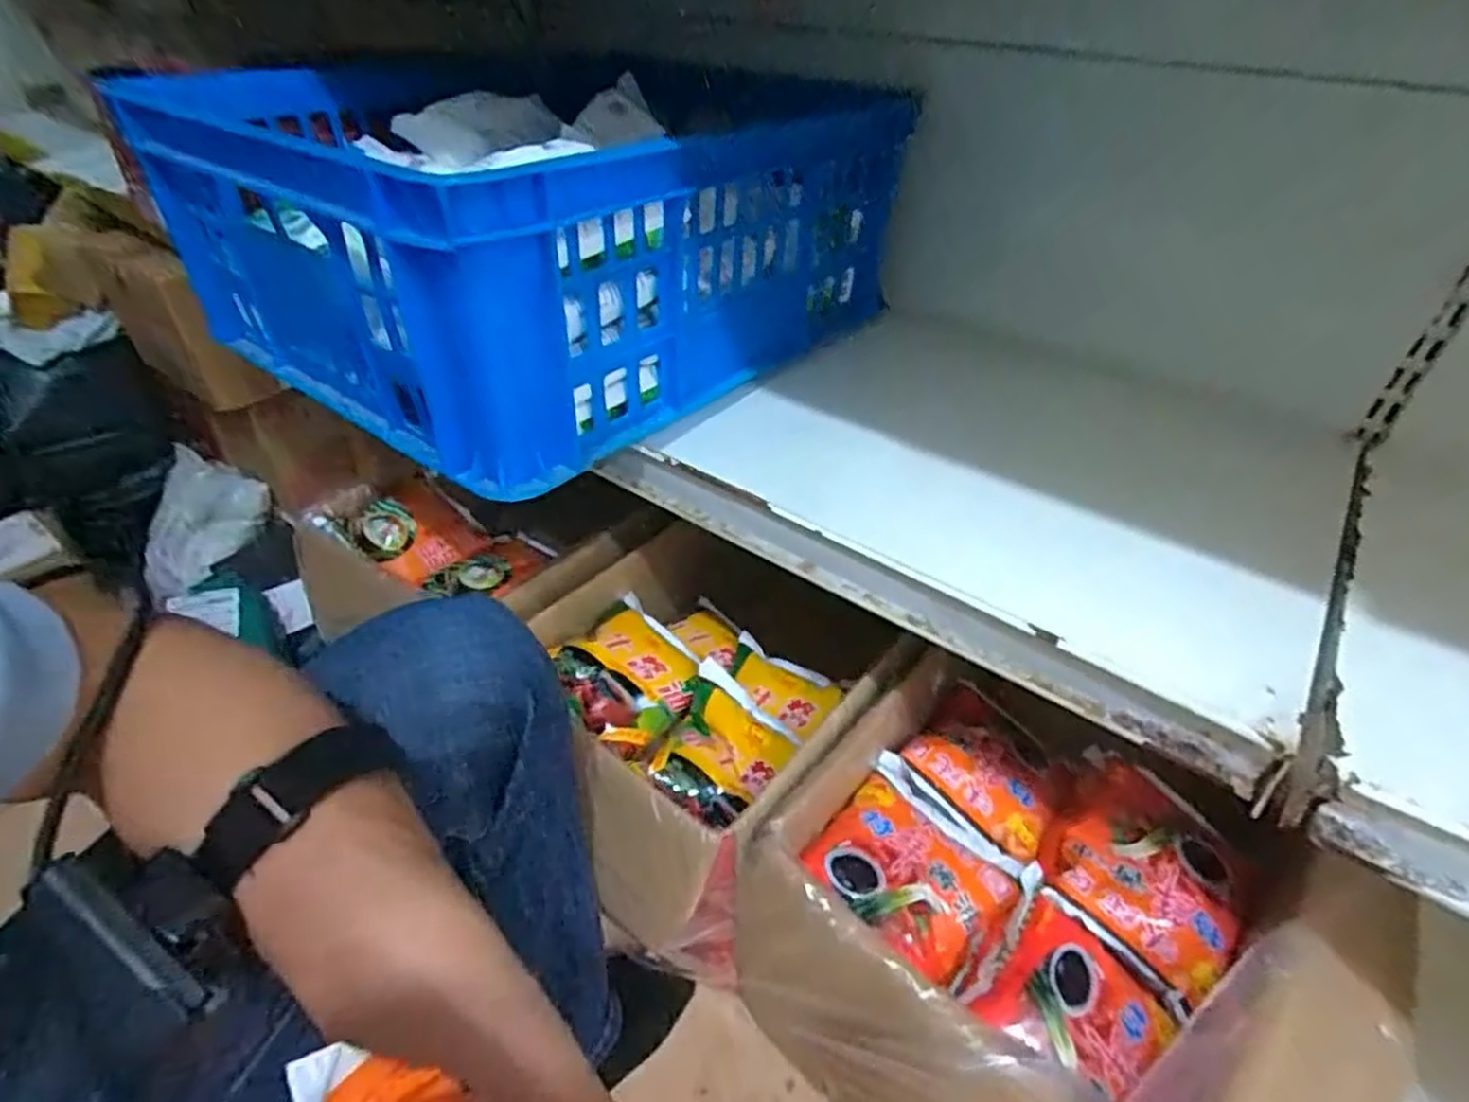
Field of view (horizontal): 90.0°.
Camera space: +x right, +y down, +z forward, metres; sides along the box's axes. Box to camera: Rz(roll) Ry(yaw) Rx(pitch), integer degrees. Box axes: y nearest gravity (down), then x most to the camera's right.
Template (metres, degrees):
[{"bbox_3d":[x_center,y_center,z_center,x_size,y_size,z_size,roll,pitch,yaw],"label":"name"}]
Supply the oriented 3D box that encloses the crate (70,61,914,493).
[{"bbox_3d":[-0.129,-0.251,0.579,0.346,0.187,0.424,27,46,30],"label":"crate"}]

